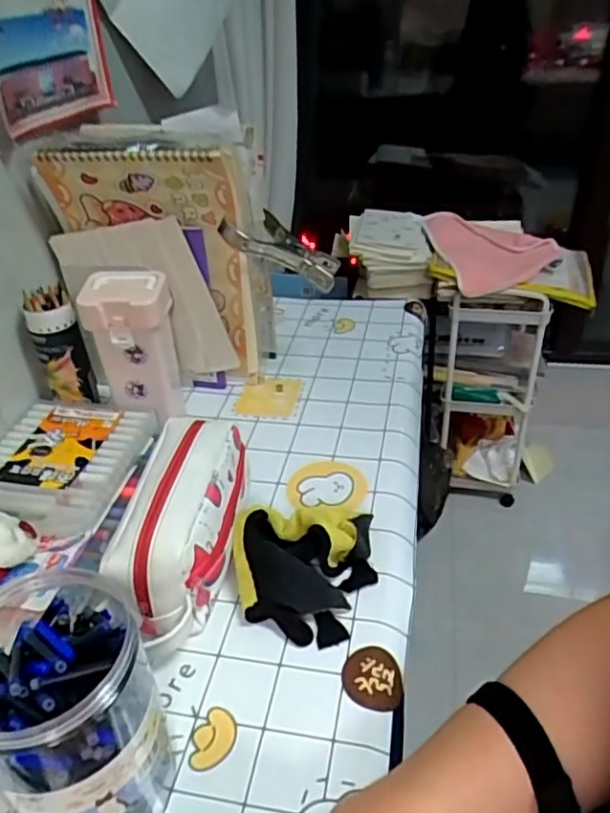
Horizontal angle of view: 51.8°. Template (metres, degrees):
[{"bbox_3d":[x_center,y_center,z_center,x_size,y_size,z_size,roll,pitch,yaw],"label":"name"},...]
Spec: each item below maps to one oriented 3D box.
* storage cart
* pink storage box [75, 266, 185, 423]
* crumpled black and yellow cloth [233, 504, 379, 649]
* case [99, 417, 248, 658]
[{"bbox_3d":[0.455,-0.063,1.557,0.214,0.529,0.287,4,39,14],"label":"storage cart"},{"bbox_3d":[-0.178,-0.058,0.670,0.082,0.164,0.087,-10,36,-9],"label":"pink storage box"},{"bbox_3d":[-0.002,0.132,0.524,0.115,0.042,0.120,3,36,9],"label":"crumpled black and yellow cloth"},{"bbox_3d":[-0.101,0.102,0.526,0.083,0.098,0.206,1,36,6],"label":"case"}]

